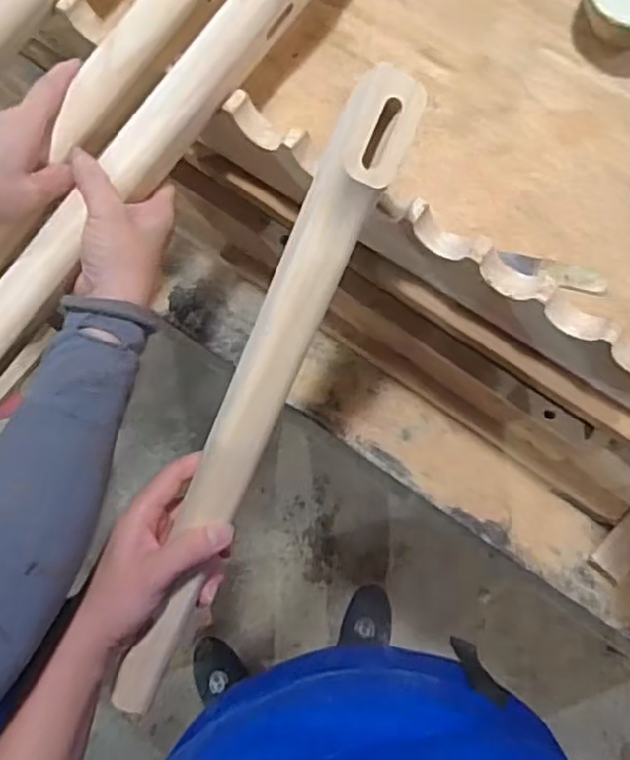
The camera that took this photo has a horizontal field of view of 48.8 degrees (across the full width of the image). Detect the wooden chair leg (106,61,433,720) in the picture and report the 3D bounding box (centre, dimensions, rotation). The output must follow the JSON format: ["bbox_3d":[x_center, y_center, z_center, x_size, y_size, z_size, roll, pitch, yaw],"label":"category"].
[{"bbox_3d":[-0.039,0.023,0.417,0.044,0.029,0.417,25,103,6],"label":"wooden chair leg"}]

